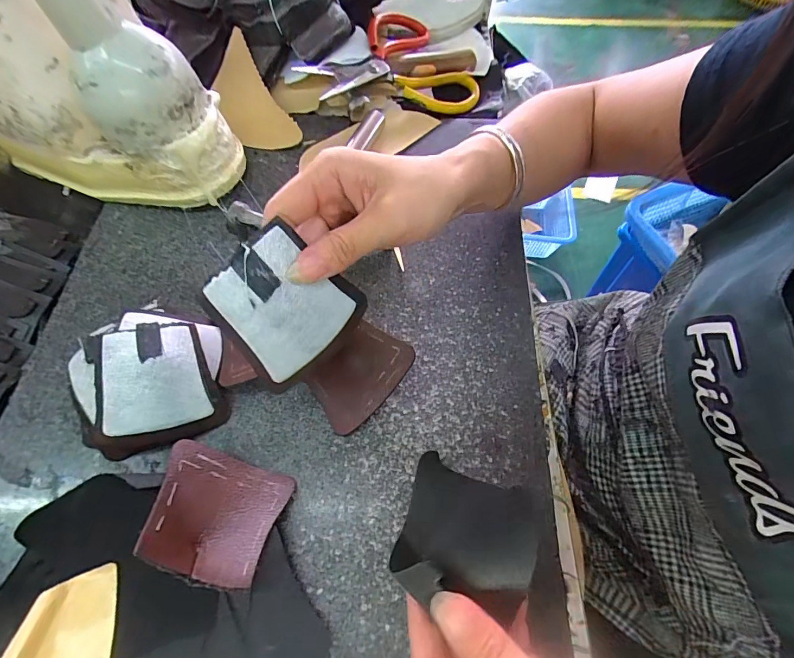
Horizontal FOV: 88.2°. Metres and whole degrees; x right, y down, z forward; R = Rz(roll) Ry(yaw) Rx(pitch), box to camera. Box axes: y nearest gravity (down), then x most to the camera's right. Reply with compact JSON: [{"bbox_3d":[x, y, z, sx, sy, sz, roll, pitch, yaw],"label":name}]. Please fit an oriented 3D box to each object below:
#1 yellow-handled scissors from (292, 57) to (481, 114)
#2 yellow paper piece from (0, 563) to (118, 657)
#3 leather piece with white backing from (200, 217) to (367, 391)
[{"bbox_3d":[0.002,-0.253,0.428,0.194,0.020,0.060,-7,63,-22],"label":"yellow-handled scissors"},{"bbox_3d":[-0.173,0.160,0.206,0.052,0.009,0.059,-8,63,-20],"label":"yellow paper piece"},{"bbox_3d":[-0.059,-0.011,0.221,0.070,0.074,0.017,-48,32,-13],"label":"leather piece with white backing"}]

